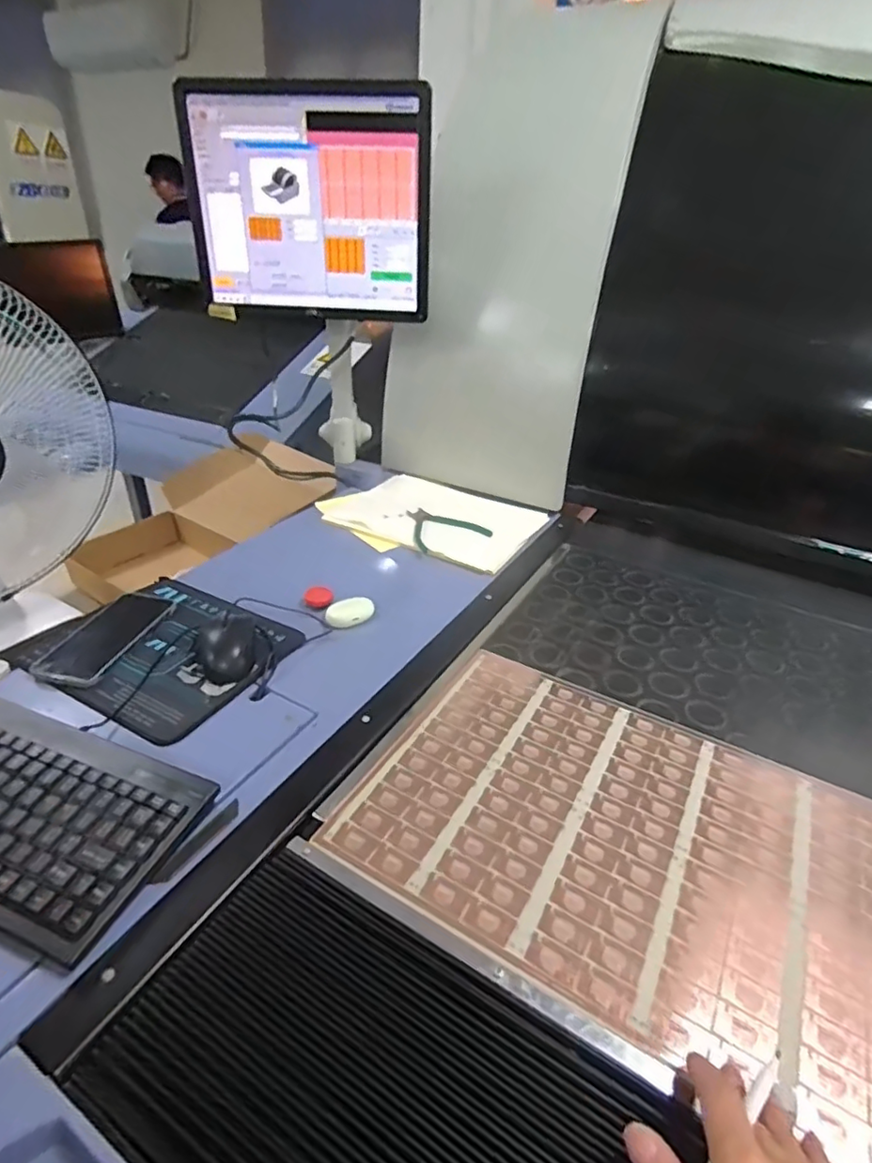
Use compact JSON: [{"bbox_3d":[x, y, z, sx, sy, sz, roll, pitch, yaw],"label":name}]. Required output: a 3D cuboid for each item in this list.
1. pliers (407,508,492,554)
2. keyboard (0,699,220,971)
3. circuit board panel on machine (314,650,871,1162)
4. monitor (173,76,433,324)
[{"bbox_3d":[0.007,-0.091,0.952,0.122,0.012,0.124,-14,36,-24],"label":"pliers"},{"bbox_3d":[-0.339,0.180,0.474,0.283,0.033,0.147,14,33,17],"label":"keyboard"},{"bbox_3d":[0.198,0.222,0.478,0.509,0.007,0.292,19,35,26],"label":"circuit board panel on machine"},{"bbox_3d":[-0.196,-0.576,0.910,0.377,0.309,0.038,5,29,5],"label":"monitor"}]

